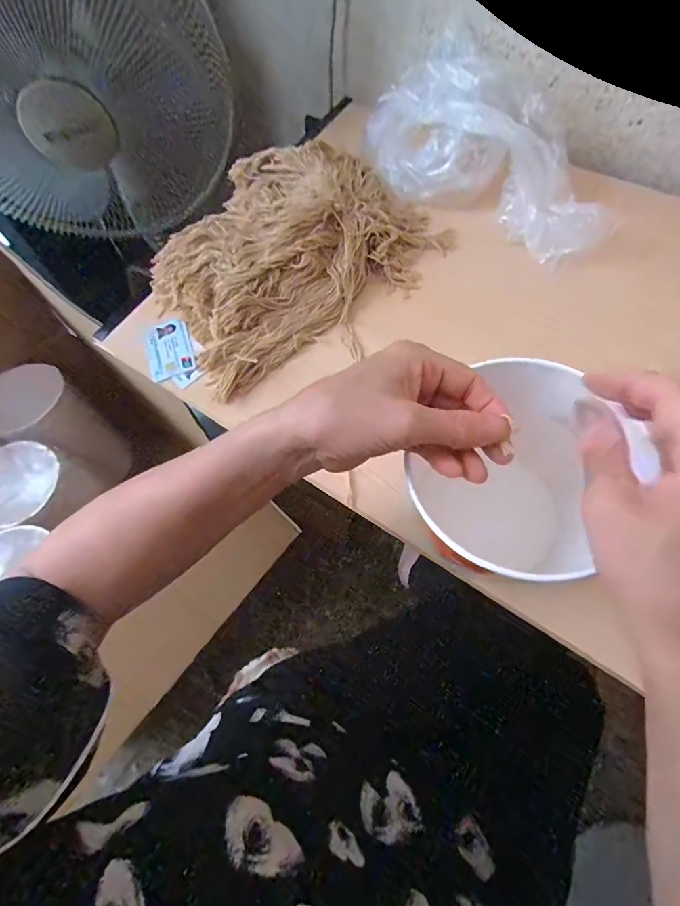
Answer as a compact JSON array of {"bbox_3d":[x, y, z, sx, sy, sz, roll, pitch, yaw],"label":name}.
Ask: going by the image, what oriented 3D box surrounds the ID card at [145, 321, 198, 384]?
[{"bbox_3d":[-0.208,-0.128,0.515,0.056,0.007,0.081,-18,67,-9],"label":"ID card"}]

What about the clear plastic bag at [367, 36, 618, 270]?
[{"bbox_3d":[0.207,-0.386,0.534,0.320,0.118,0.182,38,72,19],"label":"clear plastic bag"}]

